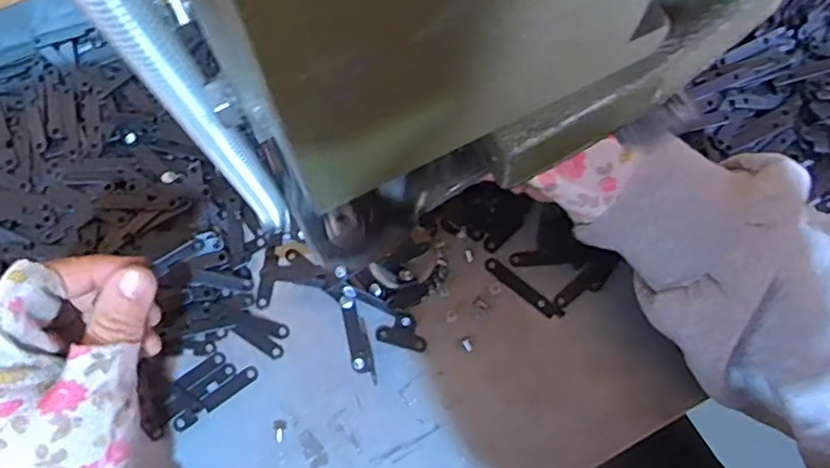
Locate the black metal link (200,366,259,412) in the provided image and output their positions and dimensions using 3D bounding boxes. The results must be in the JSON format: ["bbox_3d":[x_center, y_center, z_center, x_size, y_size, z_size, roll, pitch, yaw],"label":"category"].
[{"bbox_3d":[-0.105,0.087,0.353,0.034,0.004,0.009,-35,77,-11],"label":"black metal link"}]

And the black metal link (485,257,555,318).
[{"bbox_3d":[0.063,0.031,0.373,0.049,0.004,0.008,41,76,11],"label":"black metal link"}]

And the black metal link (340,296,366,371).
[{"bbox_3d":[-0.036,0.057,0.361,0.008,0.004,0.043,-12,73,-5],"label":"black metal link"}]

